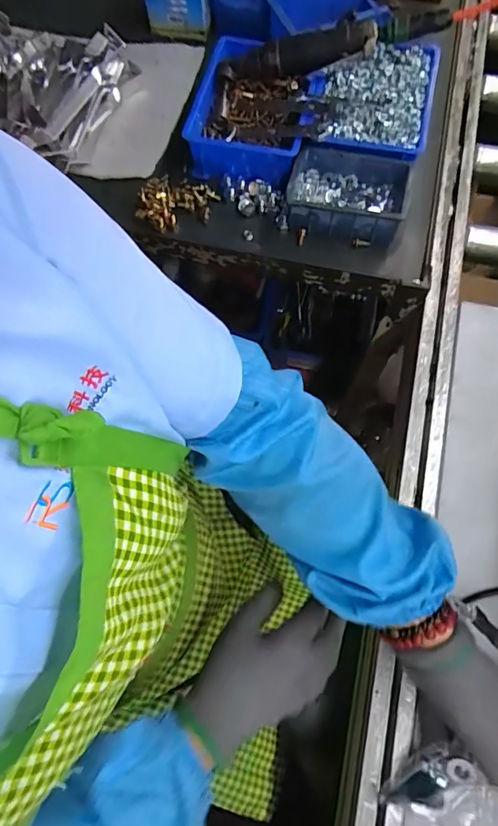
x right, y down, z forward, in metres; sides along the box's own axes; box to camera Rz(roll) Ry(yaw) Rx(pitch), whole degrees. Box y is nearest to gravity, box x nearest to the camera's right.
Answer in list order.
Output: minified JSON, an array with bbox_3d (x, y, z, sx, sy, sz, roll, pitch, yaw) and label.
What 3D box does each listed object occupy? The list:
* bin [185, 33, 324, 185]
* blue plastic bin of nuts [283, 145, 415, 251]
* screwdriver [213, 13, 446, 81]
[{"bbox_3d":[0.008,-0.401,0.636,0.166,0.071,0.192,14,71,7],"label":"bin"},{"bbox_3d":[0.123,-0.269,0.587,0.146,0.053,0.097,13,71,7],"label":"blue plastic bin of nuts"},{"bbox_3d":[0.100,-0.462,0.588,0.284,0.044,0.058,1,69,20],"label":"screwdriver"}]

